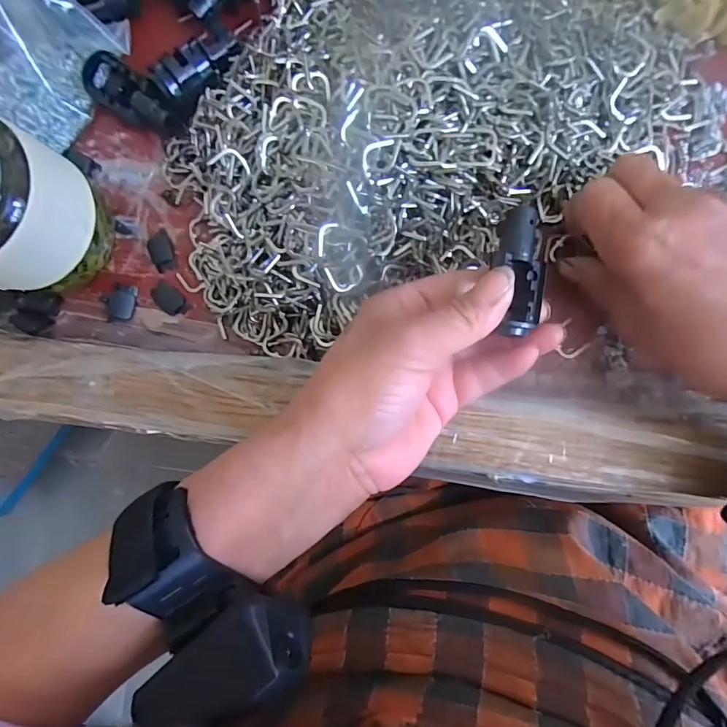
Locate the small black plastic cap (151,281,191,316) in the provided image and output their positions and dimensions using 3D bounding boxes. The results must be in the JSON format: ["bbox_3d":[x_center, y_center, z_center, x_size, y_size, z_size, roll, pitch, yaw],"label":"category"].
[{"bbox_3d":[-0.113,-0.037,0.260,0.024,0.004,0.014,41,91,7],"label":"small black plastic cap"}]

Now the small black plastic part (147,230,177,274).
[{"bbox_3d":[-0.118,-0.066,0.262,0.014,0.004,0.023,-25,84,4],"label":"small black plastic part"}]

